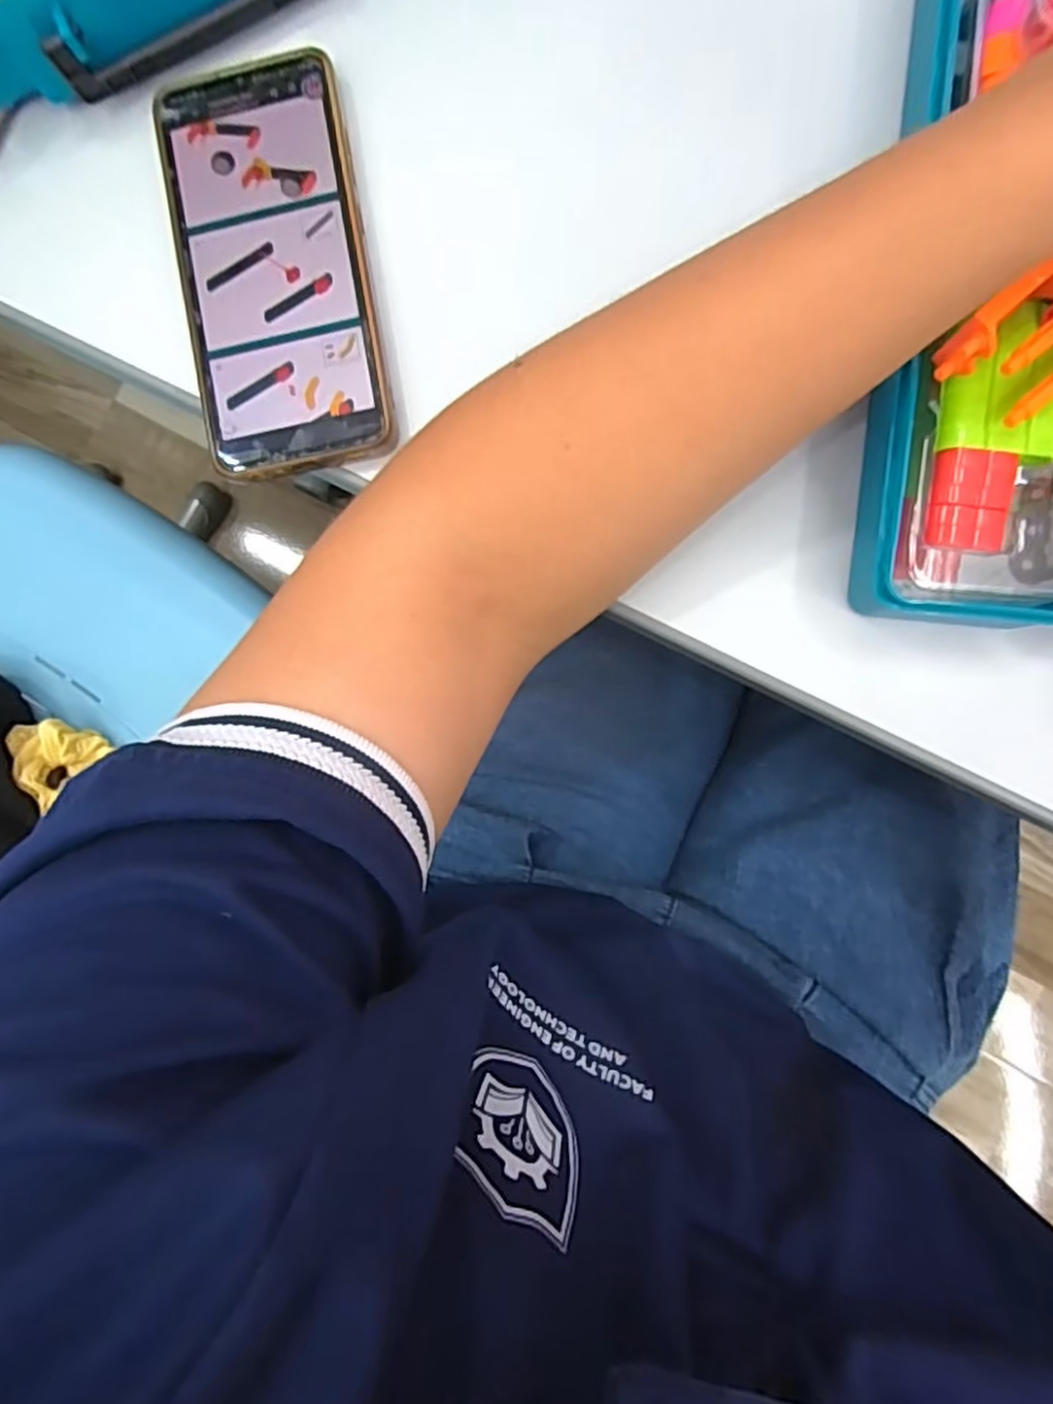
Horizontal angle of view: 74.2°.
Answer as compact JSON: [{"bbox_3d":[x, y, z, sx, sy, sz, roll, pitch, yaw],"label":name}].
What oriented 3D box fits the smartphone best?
[{"bbox_3d":[-0.099,-0.169,0.274,0.071,0.015,0.151,-8,88,4],"label":"smartphone"}]

